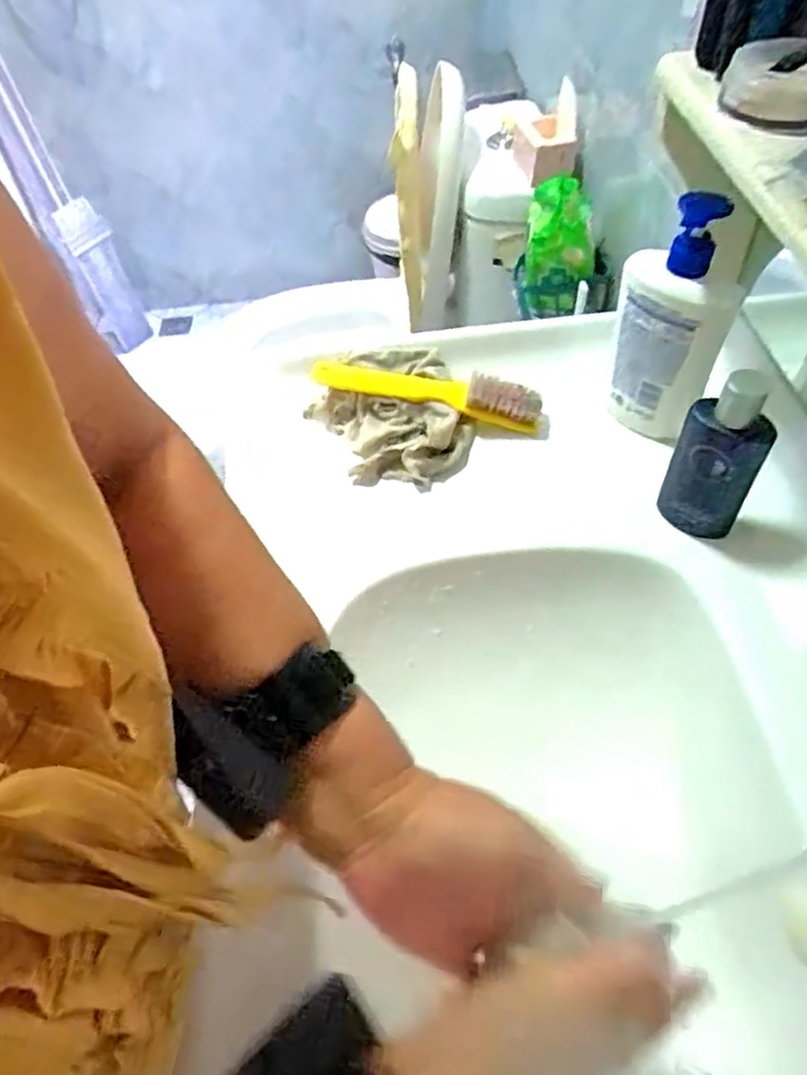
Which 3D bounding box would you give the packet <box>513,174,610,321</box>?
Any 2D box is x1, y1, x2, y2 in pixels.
[{"bbox_3d":[0.202,-0.379,0.936,0.054,0.160,0.150,-32,57,-19],"label":"packet"}]

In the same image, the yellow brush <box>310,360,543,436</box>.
[{"bbox_3d":[0.020,-0.133,0.621,0.203,0.031,0.034,10,54,11],"label":"yellow brush"}]

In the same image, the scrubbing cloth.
[{"bbox_3d":[-0.007,-0.105,0.619,0.128,0.034,0.150,-21,54,-12],"label":"scrubbing cloth"}]

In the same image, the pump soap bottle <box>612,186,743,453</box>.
[{"bbox_3d":[0.214,-0.172,0.544,0.059,0.191,0.088,-33,57,-20],"label":"pump soap bottle"}]

